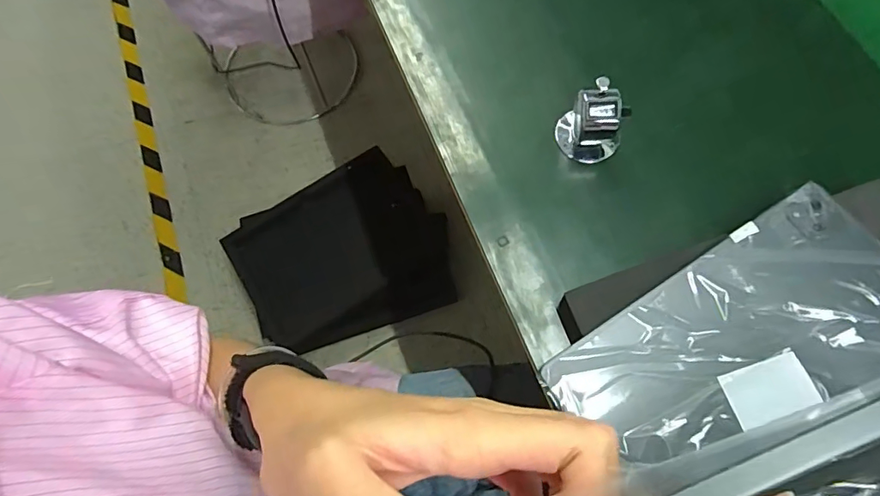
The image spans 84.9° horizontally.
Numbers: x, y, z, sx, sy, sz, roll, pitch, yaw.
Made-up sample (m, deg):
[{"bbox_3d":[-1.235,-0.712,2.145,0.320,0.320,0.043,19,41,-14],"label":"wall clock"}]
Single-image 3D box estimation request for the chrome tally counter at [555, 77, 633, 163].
[{"bbox_3d":[0.126,-0.102,0.401,0.054,0.063,0.046,26,72,10],"label":"chrome tally counter"}]

